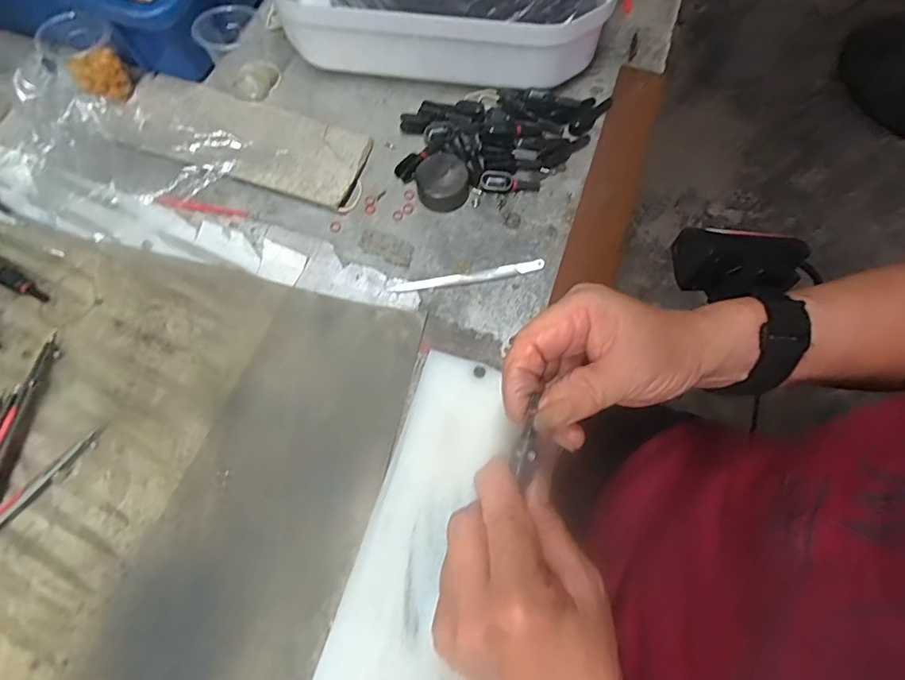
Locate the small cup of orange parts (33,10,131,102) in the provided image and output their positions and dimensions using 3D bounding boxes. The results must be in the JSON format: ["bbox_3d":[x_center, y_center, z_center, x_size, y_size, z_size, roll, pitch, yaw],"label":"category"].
[{"bbox_3d":[-0.282,-0.216,0.398,0.043,0.057,0.045,0,69,0],"label":"small cup of orange parts"}]

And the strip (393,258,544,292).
[{"bbox_3d":[0.011,-0.043,0.355,0.106,0.004,0.009,-11,77,-1],"label":"strip"}]

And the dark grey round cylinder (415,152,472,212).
[{"bbox_3d":[-0.007,-0.115,0.375,0.034,0.024,0.038,29,71,11],"label":"dark grey round cylinder"}]

